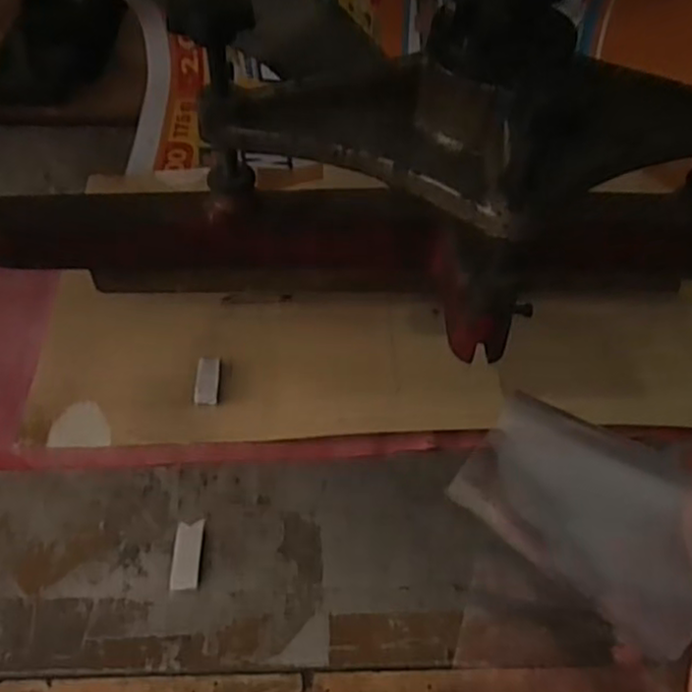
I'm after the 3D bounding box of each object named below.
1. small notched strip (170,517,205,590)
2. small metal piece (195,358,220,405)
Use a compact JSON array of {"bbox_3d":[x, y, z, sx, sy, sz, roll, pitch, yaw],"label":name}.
[{"bbox_3d":[-0.072,0.096,0.320,0.013,0.008,0.031,1,50,-1],"label":"small notched strip"},{"bbox_3d":[-0.075,0.019,0.382,0.012,0.007,0.028,0,50,-2],"label":"small metal piece"}]

